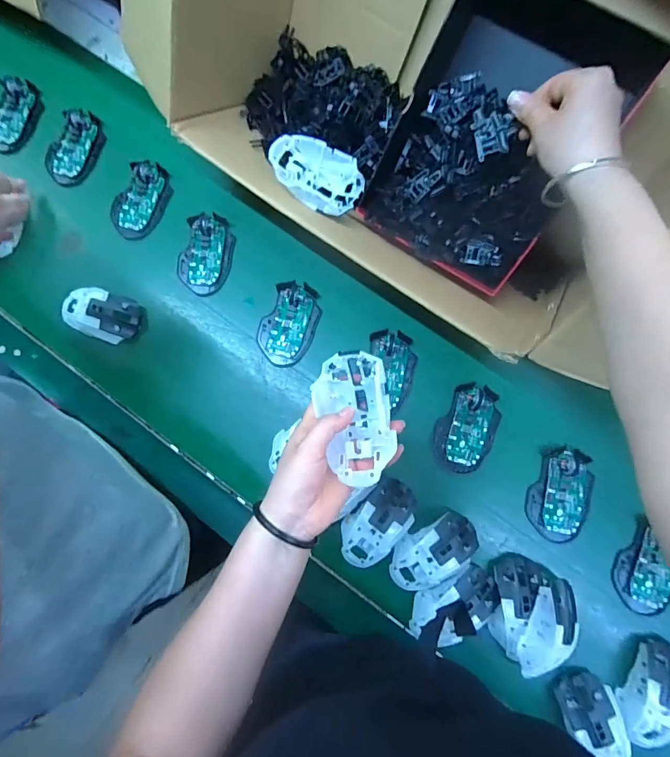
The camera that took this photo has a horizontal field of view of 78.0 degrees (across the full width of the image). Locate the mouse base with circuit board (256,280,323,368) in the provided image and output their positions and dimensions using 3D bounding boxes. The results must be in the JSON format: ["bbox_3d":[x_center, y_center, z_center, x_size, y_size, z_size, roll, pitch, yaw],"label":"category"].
[{"bbox_3d":[-0.063,-0.077,0.572,0.073,0.016,0.117,25,84,6],"label":"mouse base with circuit board"}]

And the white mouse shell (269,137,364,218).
[{"bbox_3d":[-0.021,-0.240,0.493,0.115,0.040,0.069,31,85,6],"label":"white mouse shell"}]

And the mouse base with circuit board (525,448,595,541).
[{"bbox_3d":[0.289,0.146,0.525,0.071,0.017,0.114,19,83,5],"label":"mouse base with circuit board"}]

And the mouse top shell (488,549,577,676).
[{"bbox_3d":[0.236,0.281,0.487,0.091,0.056,0.120,6,82,4],"label":"mouse top shell"}]

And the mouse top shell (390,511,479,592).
[{"bbox_3d":[0.123,0.217,0.510,0.117,0.043,0.071,-33,82,-2],"label":"mouse top shell"}]

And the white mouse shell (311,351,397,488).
[{"bbox_3d":[0.017,0.036,0.370,0.065,0.032,0.115,-6,82,2],"label":"white mouse shell"}]

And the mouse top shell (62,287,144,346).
[{"bbox_3d":[-0.327,-0.089,0.581,0.107,0.032,0.066,17,83,5],"label":"mouse top shell"}]

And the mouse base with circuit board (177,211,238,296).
[{"bbox_3d":[-0.186,-0.179,0.595,0.073,0.016,0.115,10,83,4],"label":"mouse base with circuit board"}]

